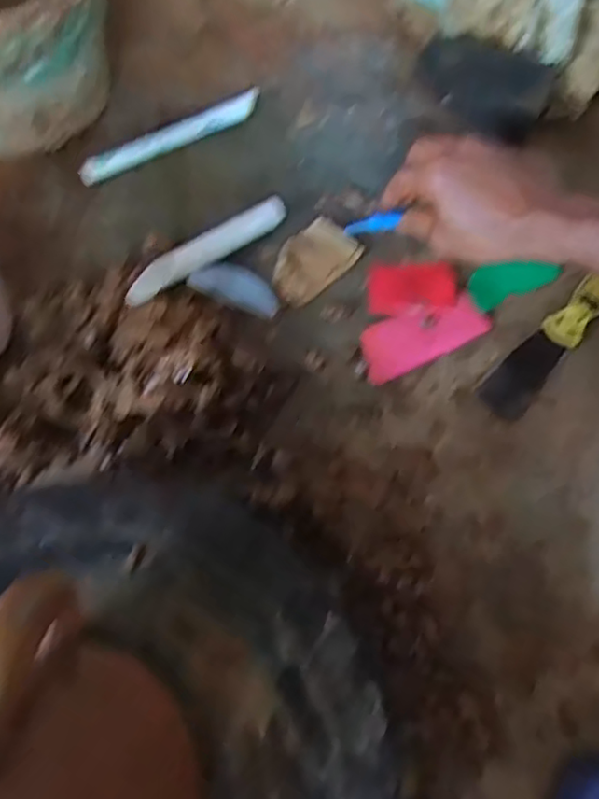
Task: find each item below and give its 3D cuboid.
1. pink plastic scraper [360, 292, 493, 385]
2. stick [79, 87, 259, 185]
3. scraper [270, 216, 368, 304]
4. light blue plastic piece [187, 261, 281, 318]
[{"bbox_3d":[0.102,-0.054,0.526,0.107,0.006,0.048,-26,76,-3],"label":"pink plastic scraper"},{"bbox_3d":[-0.118,-0.247,0.588,0.187,0.014,0.026,-29,73,-11],"label":"stick"},{"bbox_3d":[0.011,-0.122,0.548,0.082,0.004,0.055,-40,76,-6],"label":"scraper"},{"bbox_3d":[-0.052,-0.096,0.530,0.077,0.005,0.038,21,72,2],"label":"light blue plastic piece"}]

